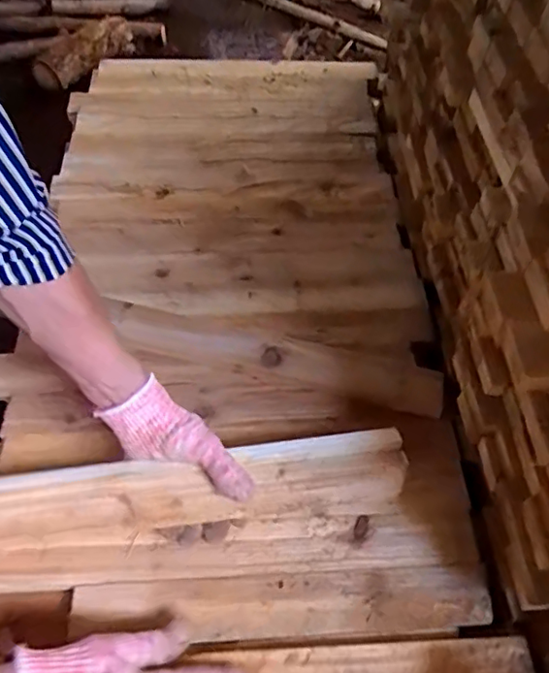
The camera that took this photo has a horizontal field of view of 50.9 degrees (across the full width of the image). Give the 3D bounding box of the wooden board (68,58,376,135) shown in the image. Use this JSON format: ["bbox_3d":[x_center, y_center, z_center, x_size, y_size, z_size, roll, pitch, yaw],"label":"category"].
[{"bbox_3d":[-0.078,-0.418,0.994,0.494,0.028,0.214,-2,55,-3],"label":"wooden board"}]

